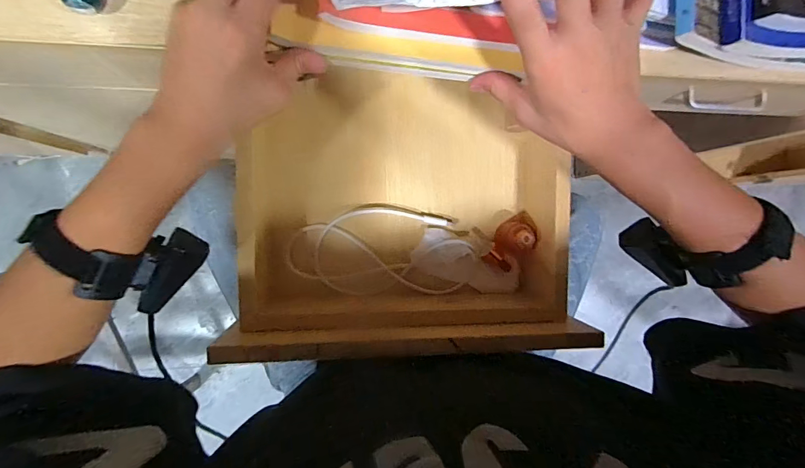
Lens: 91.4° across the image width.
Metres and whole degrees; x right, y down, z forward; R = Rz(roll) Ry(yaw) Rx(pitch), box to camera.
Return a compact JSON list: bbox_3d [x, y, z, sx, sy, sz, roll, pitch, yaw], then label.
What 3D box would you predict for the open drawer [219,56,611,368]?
[{"bbox_3d":[0.008,-0.034,0.429,0.344,0.118,0.291,-1,92,-7],"label":"open drawer"}]

